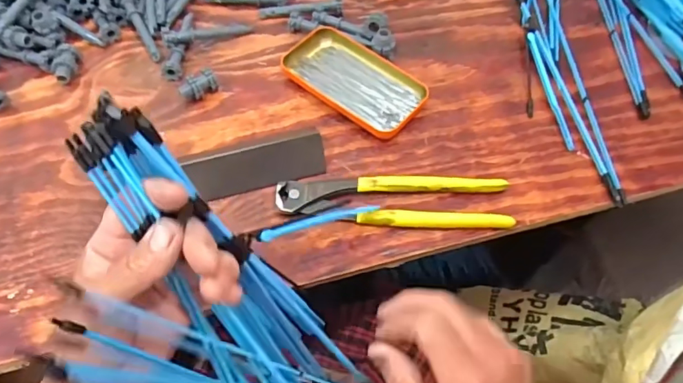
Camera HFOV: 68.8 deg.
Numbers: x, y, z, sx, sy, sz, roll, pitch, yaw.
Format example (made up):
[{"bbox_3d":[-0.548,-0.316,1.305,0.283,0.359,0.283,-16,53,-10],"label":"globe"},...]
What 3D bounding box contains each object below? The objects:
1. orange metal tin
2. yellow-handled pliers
[{"bbox_3d":[0.013,-0.114,0.505,0.146,0.017,0.078,36,66,19],"label":"orange metal tin"},{"bbox_3d":[0.046,0.010,0.435,0.200,0.017,0.048,-1,59,0],"label":"yellow-handled pliers"}]

